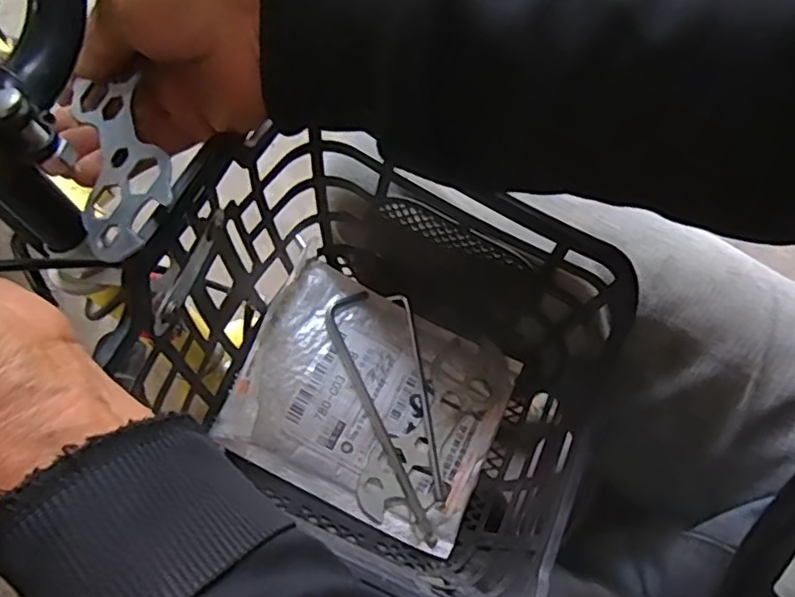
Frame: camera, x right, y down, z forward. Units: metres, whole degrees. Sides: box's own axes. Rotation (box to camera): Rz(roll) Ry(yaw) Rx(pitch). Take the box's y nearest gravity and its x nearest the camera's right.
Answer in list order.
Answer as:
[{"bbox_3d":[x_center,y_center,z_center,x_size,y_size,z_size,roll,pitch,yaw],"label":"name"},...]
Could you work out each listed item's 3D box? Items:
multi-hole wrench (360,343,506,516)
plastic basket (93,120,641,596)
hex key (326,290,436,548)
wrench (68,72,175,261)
[{"bbox_3d":[0.021,0.078,0.379,0.043,0.004,0.121,32,67,10],"label":"multi-hole wrench"},{"bbox_3d":[-0.004,0.030,0.328,0.197,0.140,0.175,28,73,7],"label":"plastic basket"},{"bbox_3d":[-0.009,0.068,0.376,0.027,0.007,0.153,-18,74,-8],"label":"hex key"},{"bbox_3d":[-0.116,-0.063,0.266,0.040,0.005,0.106,-29,60,12],"label":"wrench"}]

